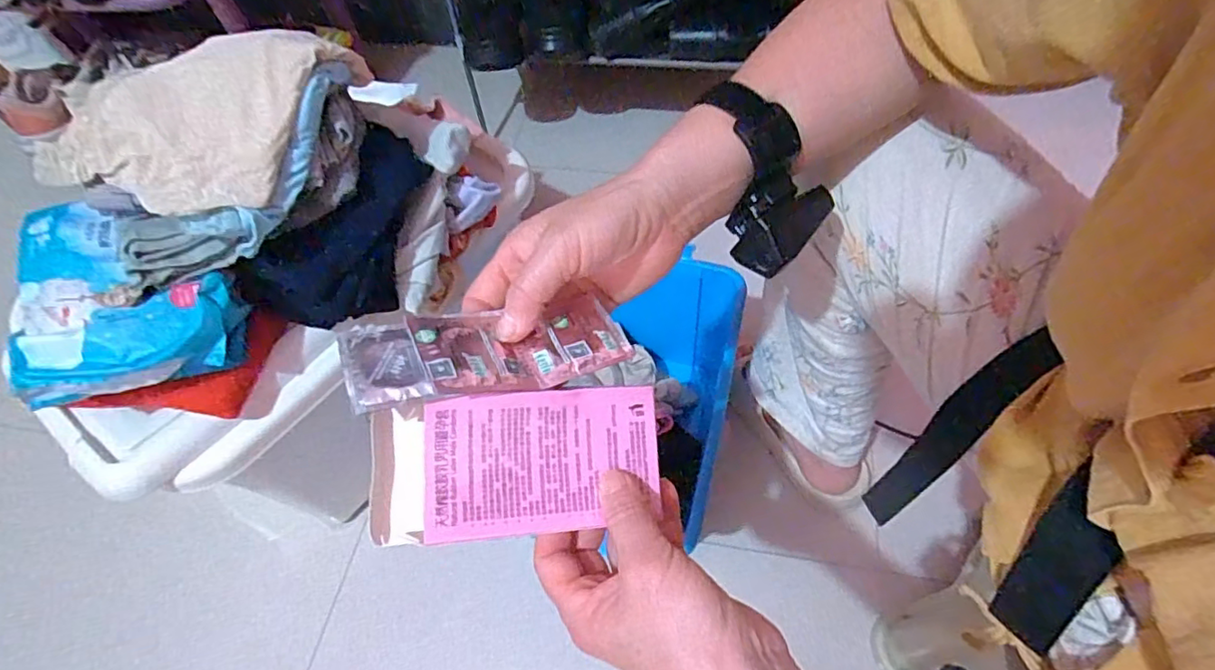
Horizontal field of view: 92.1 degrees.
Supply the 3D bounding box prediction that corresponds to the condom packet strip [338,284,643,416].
[{"bbox_3d":[-0.059,0.005,0.301,0.139,0.017,0.059,-8,55,-23],"label":"condom packet strip"}]

